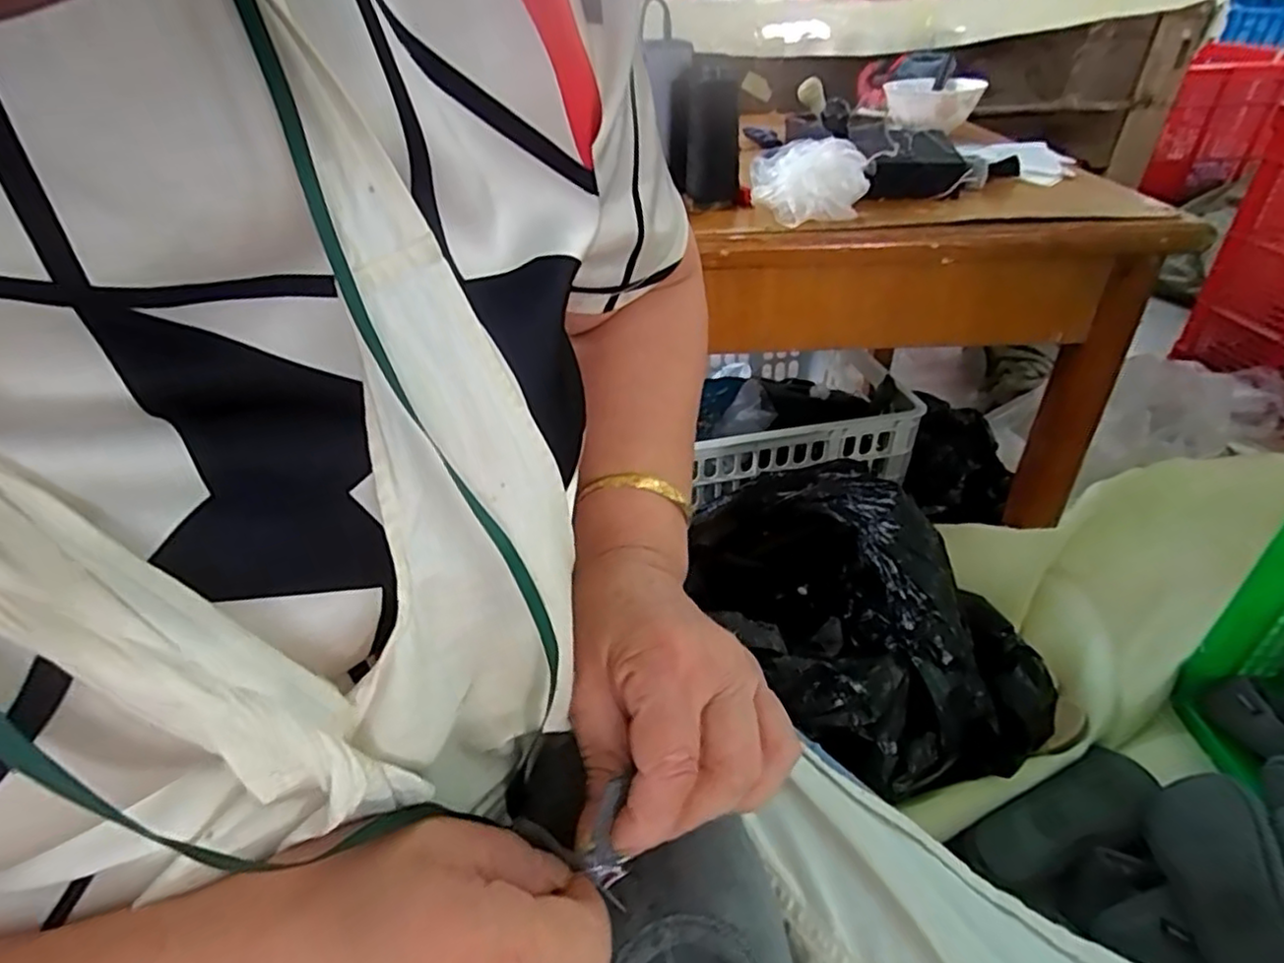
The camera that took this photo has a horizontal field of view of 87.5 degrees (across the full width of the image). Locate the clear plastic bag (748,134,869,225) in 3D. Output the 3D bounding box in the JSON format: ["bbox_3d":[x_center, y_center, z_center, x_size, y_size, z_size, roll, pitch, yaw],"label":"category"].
[{"bbox_3d":[0.145,-0.261,0.581,0.101,0.050,0.069,1,37,5],"label":"clear plastic bag"}]

